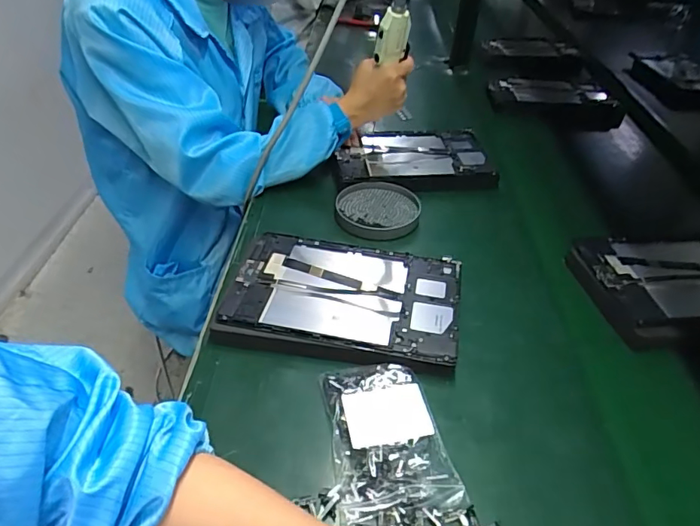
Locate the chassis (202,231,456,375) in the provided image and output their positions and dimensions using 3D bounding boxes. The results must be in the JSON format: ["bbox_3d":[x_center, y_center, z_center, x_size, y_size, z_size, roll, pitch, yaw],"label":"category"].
[{"bbox_3d":[-0.006,0.038,0.534,0.240,0.030,0.157,11,41,6],"label":"chassis"}]

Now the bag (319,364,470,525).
[{"bbox_3d":[0.030,0.145,0.422,0.093,0.022,0.136,-3,41,-9],"label":"bag"}]

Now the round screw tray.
[{"bbox_3d":[0.038,-0.076,0.674,0.111,0.016,0.109,3,41,-3],"label":"round screw tray"}]

